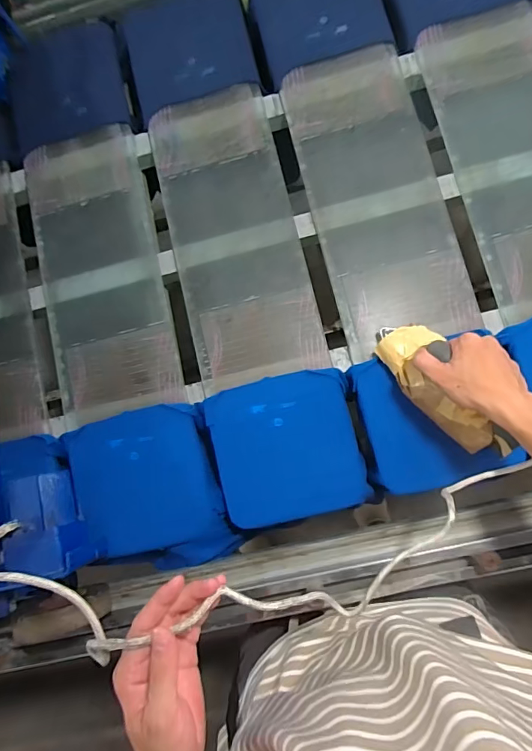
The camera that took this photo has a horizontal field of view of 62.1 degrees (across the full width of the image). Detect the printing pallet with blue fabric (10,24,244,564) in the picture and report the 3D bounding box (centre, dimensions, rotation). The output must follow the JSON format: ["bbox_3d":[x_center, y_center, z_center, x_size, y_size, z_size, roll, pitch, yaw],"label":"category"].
[{"bbox_3d":[-0.271,-0.166,0.728,0.225,0.039,0.960,-17,81,5],"label":"printing pallet with blue fabric"}]

